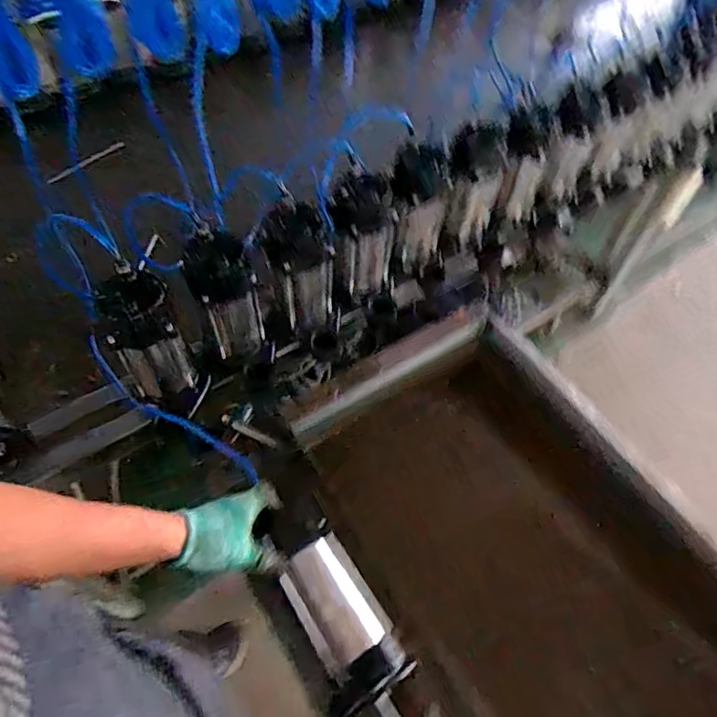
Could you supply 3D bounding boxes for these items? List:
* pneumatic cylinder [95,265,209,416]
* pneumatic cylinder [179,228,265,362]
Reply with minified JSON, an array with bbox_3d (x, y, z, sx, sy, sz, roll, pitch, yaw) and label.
[{"bbox_3d":[-0.290,-0.012,0.759,0.098,0.226,0.096,1,56,-1],"label":"pneumatic cylinder"},{"bbox_3d":[-0.202,-0.082,0.813,0.101,0.228,0.070,-20,59,-15],"label":"pneumatic cylinder"}]

